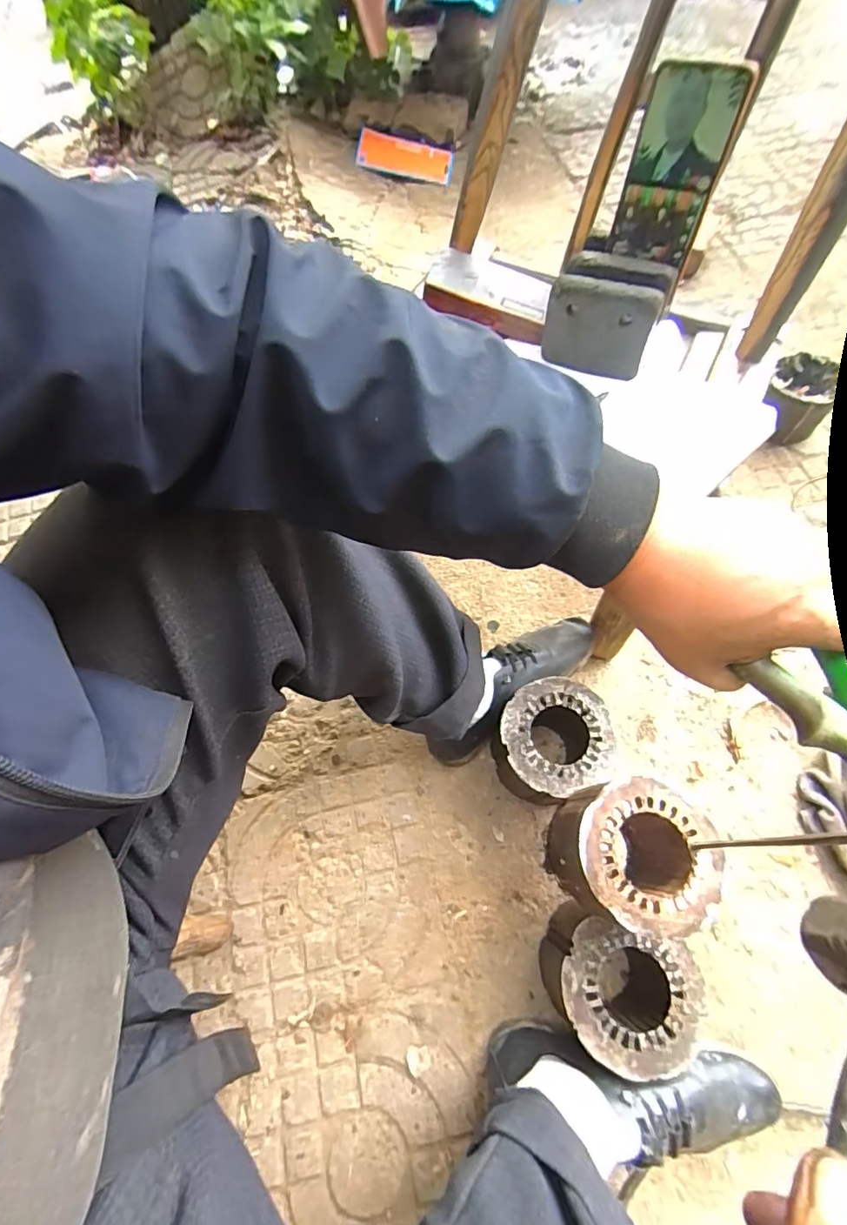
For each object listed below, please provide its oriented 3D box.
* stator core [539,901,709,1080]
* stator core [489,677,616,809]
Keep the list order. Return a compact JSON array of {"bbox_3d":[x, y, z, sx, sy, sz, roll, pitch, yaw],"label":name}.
[{"bbox_3d":[0.192,0.379,0.509,0.127,0.110,0.109,14,67,9],"label":"stator core"},{"bbox_3d":[0.152,0.161,0.607,0.122,0.118,0.123,-9,65,-1],"label":"stator core"}]

